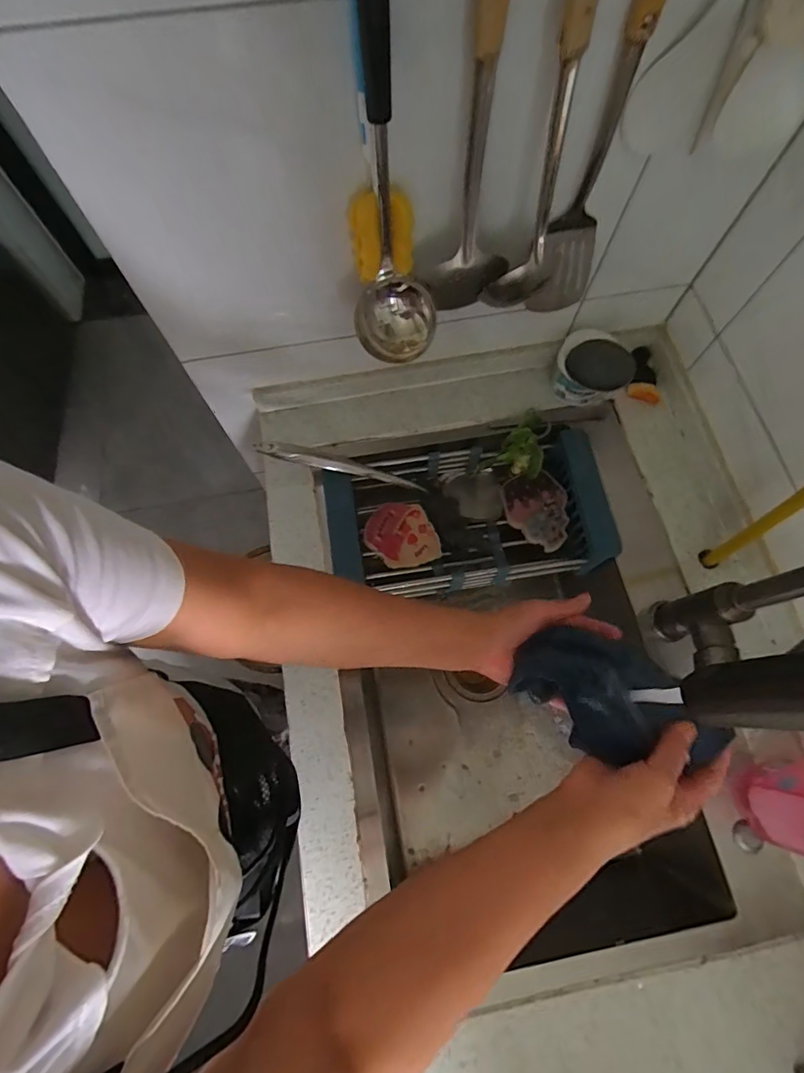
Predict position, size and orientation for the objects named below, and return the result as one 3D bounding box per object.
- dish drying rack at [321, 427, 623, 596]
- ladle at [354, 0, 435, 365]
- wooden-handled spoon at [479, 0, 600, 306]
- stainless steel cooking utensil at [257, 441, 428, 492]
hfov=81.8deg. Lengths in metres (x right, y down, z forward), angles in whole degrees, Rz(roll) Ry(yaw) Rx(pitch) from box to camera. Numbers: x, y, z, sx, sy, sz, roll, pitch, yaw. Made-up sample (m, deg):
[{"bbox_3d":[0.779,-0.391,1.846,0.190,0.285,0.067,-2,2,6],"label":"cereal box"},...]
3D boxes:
[{"bbox_3d":[0.091,-0.022,0.695,0.393,0.129,0.207,-9,73,-3],"label":"dish drying rack"},{"bbox_3d":[-0.009,-0.290,0.373,0.081,0.312,0.098,-5,73,-1],"label":"ladle"},{"bbox_3d":[0.125,-0.334,0.376,0.069,0.329,0.030,0,62,0],"label":"wooden-handled spoon"},{"bbox_3d":[-0.082,-0.097,0.658,0.244,0.031,0.026,11,68,-26],"label":"stainless steel cooking utensil"}]

